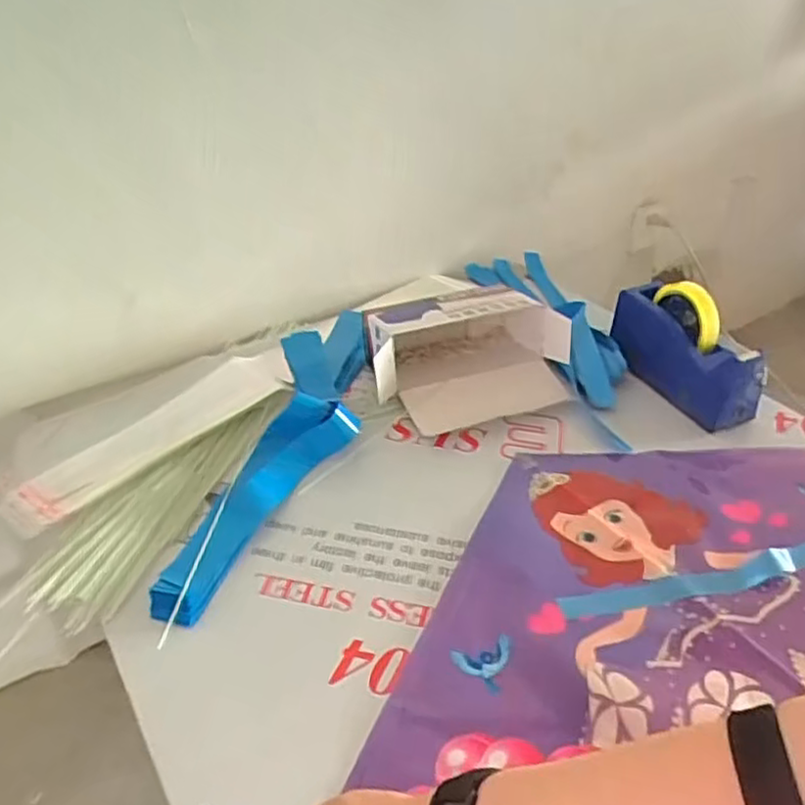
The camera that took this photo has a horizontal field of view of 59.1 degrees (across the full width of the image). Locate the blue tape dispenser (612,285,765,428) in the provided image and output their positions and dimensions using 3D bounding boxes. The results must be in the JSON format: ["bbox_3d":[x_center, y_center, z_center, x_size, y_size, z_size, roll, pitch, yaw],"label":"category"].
[{"bbox_3d":[0.345,-0.070,0.871,0.063,0.126,0.204,-18,39,-24],"label":"blue tape dispenser"}]

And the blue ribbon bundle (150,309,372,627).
[{"bbox_3d":[-0.122,0.027,0.801,0.134,0.038,0.522,5,36,6],"label":"blue ribbon bundle"}]

